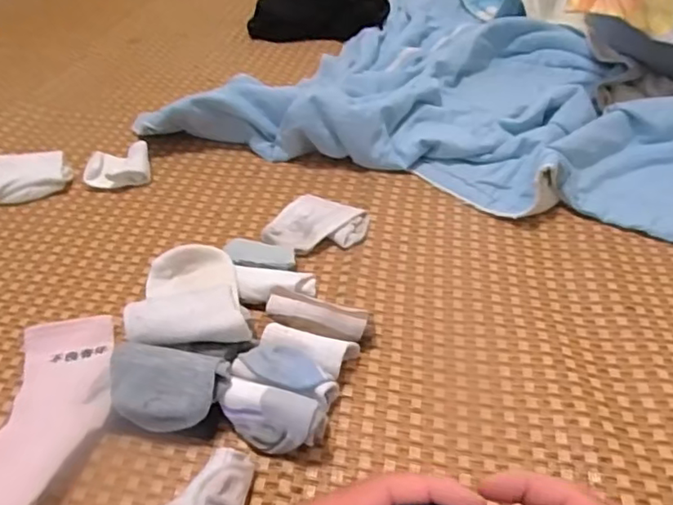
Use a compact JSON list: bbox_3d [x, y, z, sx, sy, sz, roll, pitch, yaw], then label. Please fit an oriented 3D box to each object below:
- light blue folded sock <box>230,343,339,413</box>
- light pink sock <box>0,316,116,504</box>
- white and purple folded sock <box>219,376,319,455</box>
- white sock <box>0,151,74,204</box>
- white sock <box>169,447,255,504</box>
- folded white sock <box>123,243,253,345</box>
[{"bbox_3d":[-0.040,0.099,0.467,0.083,0.025,0.036,19,45,7],"label":"light blue folded sock"},{"bbox_3d":[-0.232,0.133,0.472,0.089,0.017,0.210,-5,41,0],"label":"light pink sock"},{"bbox_3d":[-0.051,0.127,0.436,0.075,0.049,0.028,12,43,18],"label":"white and purple folded sock"},{"bbox_3d":[-0.387,-0.095,0.734,0.095,0.038,0.064,-17,42,-13],"label":"white sock"},{"bbox_3d":[-0.091,0.172,0.401,0.042,0.032,0.079,28,51,32],"label":"white sock"},{"bbox_3d":[-0.137,0.037,0.532,0.094,0.037,0.155,-12,22,-8],"label":"folded white sock"}]

